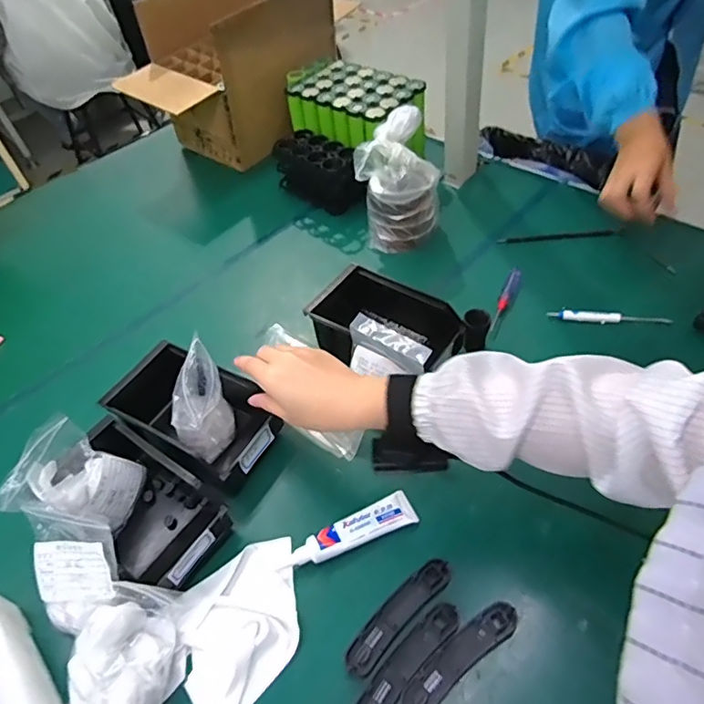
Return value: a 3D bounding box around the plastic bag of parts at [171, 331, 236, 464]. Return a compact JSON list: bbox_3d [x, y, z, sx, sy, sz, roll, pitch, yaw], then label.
[{"bbox_3d":[-0.158,0.059,0.567,0.043,0.118,0.089,7,50,12],"label":"plastic bag of parts"}]

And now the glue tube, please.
[{"bbox_3d":[-0.003,0.179,0.515,0.137,0.018,0.036,-23,50,-14],"label":"glue tube"}]

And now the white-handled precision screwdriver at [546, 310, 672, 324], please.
[{"bbox_3d":[0.329,-0.044,0.666,0.142,0.010,0.015,7,50,12],"label":"white-handled precision screwdriver"}]

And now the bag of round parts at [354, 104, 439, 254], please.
[{"bbox_3d":[0.067,-0.247,0.774,0.122,0.173,0.109,-1,48,5],"label":"bag of round parts"}]

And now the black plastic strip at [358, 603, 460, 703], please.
[{"bbox_3d":[0.046,0.263,0.439,0.027,0.012,0.120,35,60,31],"label":"black plastic strip"}]

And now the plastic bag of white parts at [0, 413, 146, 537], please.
[{"bbox_3d":[-0.268,0.132,0.510,0.061,0.107,0.096,11,50,15],"label":"plastic bag of white parts"}]

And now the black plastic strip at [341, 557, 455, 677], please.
[{"bbox_3d":[0.041,0.231,0.463,0.121,0.011,0.029,-37,55,-24],"label":"black plastic strip"}]

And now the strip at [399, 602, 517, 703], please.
[{"bbox_3d":[0.090,0.258,0.439,0.121,0.016,0.028,-32,53,-21],"label":"strip"}]

